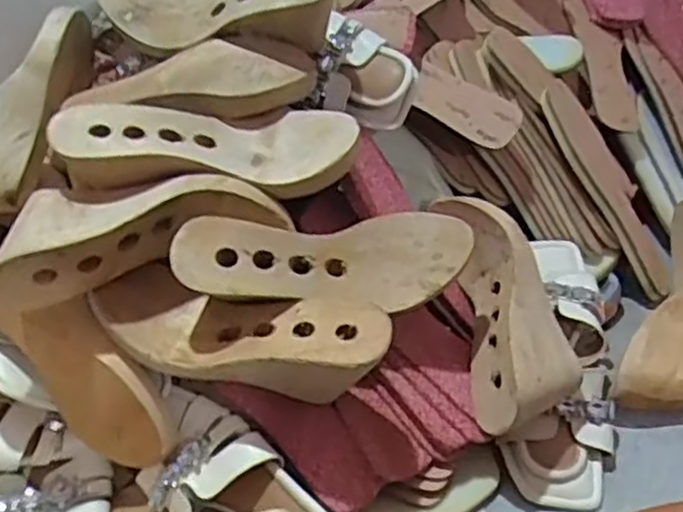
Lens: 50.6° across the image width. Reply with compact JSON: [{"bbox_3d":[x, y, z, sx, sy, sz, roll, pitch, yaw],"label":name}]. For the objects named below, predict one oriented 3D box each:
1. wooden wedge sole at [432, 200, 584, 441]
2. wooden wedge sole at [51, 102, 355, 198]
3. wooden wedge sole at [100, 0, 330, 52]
[{"bbox_3d":[0.145,0.044,0.616,0.090,0.072,0.210,-7,60,0],"label":"wooden wedge sole"},{"bbox_3d":[-0.107,-0.092,0.583,0.233,0.060,0.075,0,38,-14],"label":"wooden wedge sole"},{"bbox_3d":[-0.111,-0.223,0.640,0.221,0.068,0.074,15,45,25],"label":"wooden wedge sole"}]

